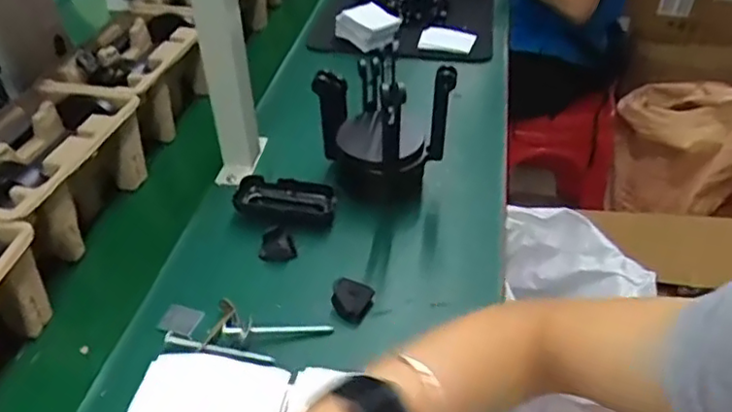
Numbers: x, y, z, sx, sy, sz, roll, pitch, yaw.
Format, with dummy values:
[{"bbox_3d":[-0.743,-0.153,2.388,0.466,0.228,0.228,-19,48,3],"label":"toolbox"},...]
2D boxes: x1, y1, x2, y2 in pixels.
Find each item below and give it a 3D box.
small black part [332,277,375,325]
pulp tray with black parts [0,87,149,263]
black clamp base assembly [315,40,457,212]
[{"bbox_3d":[-0.013,0.089,0.593,0.038,0.031,0.031,7,37,4],"label":"small black part"},{"bbox_3d":[-0.350,-0.030,0.662,0.144,0.098,0.220,9,38,7],"label":"pulp tray with black parts"},{"bbox_3d":[0.011,-0.087,0.695,0.114,0.150,0.134,-26,46,-33],"label":"black clamp base assembly"}]

